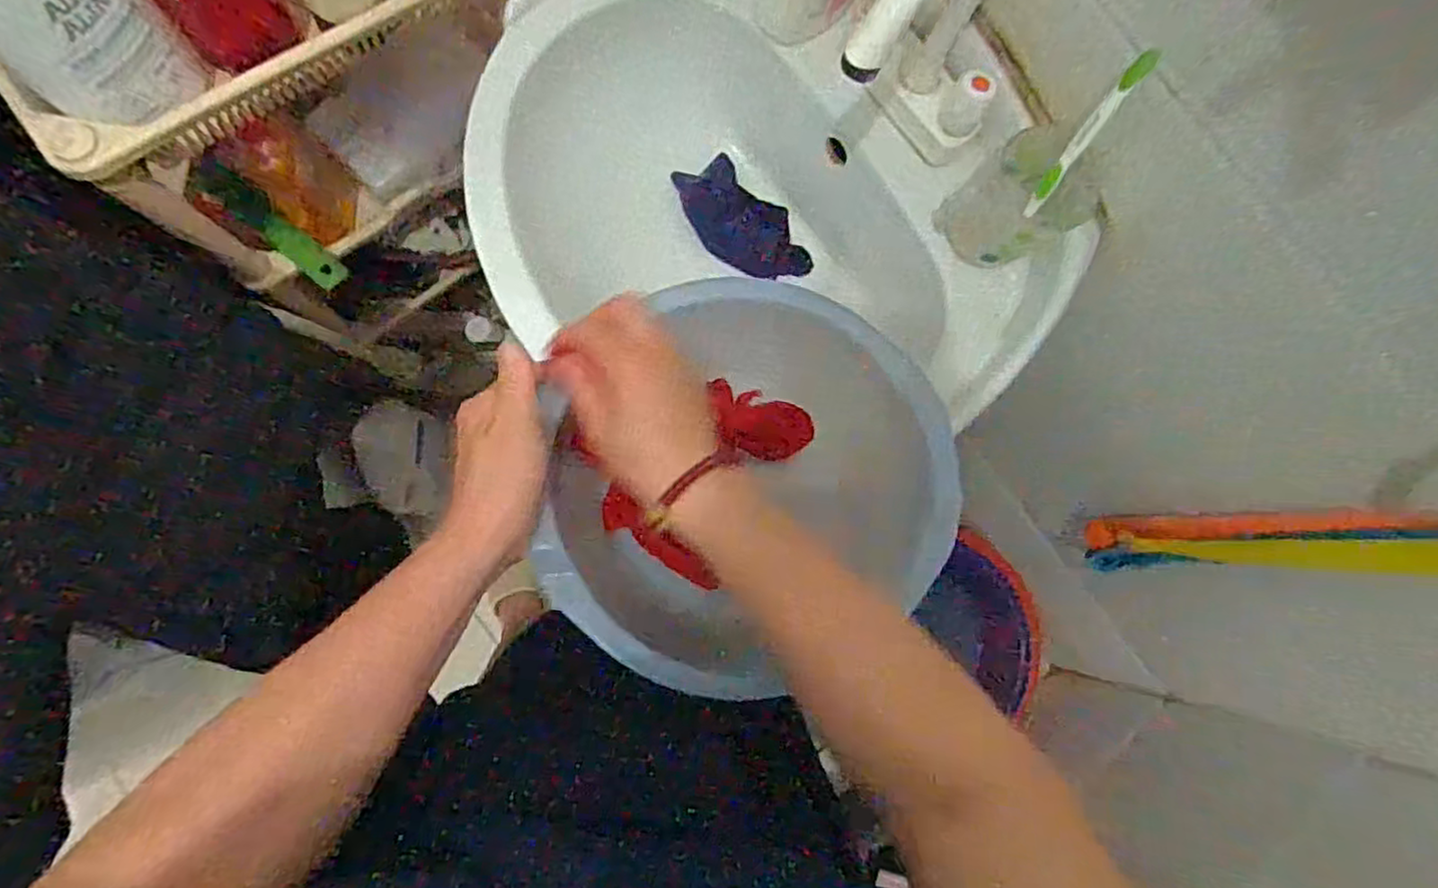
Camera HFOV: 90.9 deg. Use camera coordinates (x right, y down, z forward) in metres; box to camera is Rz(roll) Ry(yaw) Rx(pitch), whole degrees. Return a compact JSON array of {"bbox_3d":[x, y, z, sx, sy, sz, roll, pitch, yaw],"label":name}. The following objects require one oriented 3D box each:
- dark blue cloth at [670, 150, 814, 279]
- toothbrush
[{"bbox_3d":[0.024,-0.234,0.756,0.087,0.018,0.149,-29,108,18],"label":"dark blue cloth"},{"bbox_3d":[0.275,-0.229,0.533,0.012,0.130,0.018,28,44,-2],"label":"toothbrush"}]

